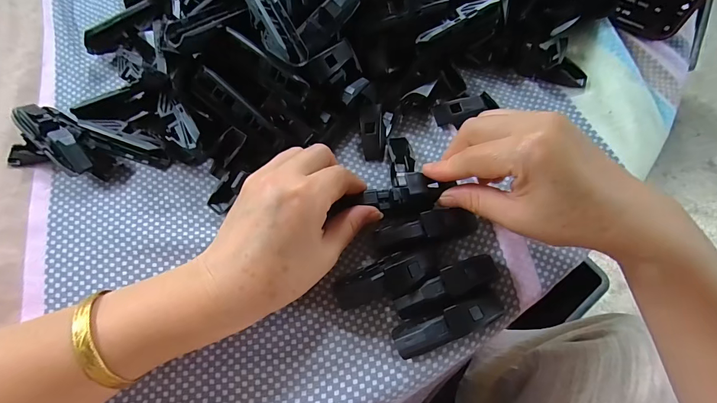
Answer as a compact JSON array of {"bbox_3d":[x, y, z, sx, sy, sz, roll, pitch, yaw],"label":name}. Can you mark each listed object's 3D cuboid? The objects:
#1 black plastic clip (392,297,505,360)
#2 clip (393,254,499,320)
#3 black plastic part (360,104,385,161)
[{"bbox_3d":[0.056,0.078,0.220,0.069,0.024,0.019,-17,69,-8],"label":"black plastic clip"},{"bbox_3d":[0.057,0.057,0.229,0.068,0.022,0.021,-24,70,-10],"label":"clip"},{"bbox_3d":[0.011,-0.053,0.274,0.018,0.011,0.043,-6,97,-4],"label":"black plastic part"}]

